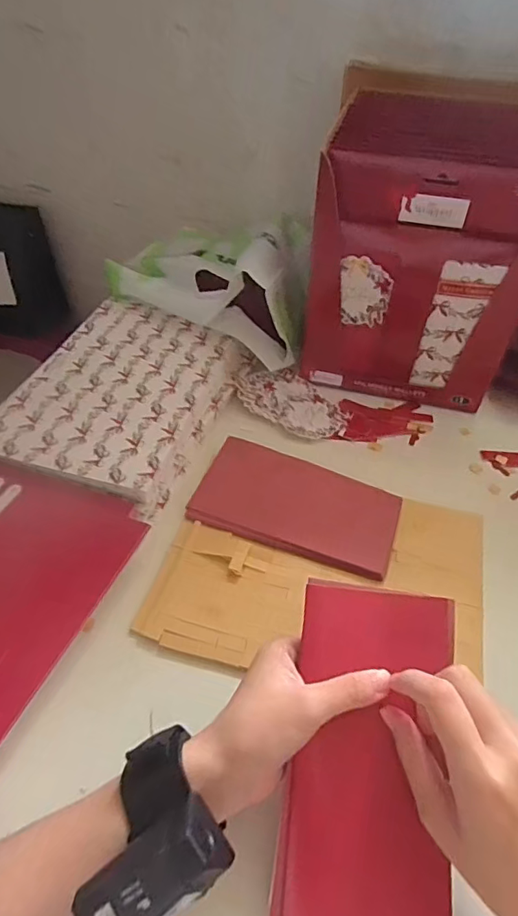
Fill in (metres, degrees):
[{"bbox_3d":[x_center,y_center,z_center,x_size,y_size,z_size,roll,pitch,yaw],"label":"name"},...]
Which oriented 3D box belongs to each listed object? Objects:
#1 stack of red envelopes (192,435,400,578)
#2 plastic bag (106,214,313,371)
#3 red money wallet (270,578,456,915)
[{"bbox_3d":[0.035,0.040,0.465,0.177,0.016,0.093,16,47,13],"label":"stack of red envelopes"},{"bbox_3d":[-0.033,-0.229,0.610,0.254,0.090,0.173,27,50,22],"label":"plastic bag"},{"bbox_3d":[0.063,0.165,0.289,0.089,0.010,0.176,7,75,5],"label":"red money wallet"}]

